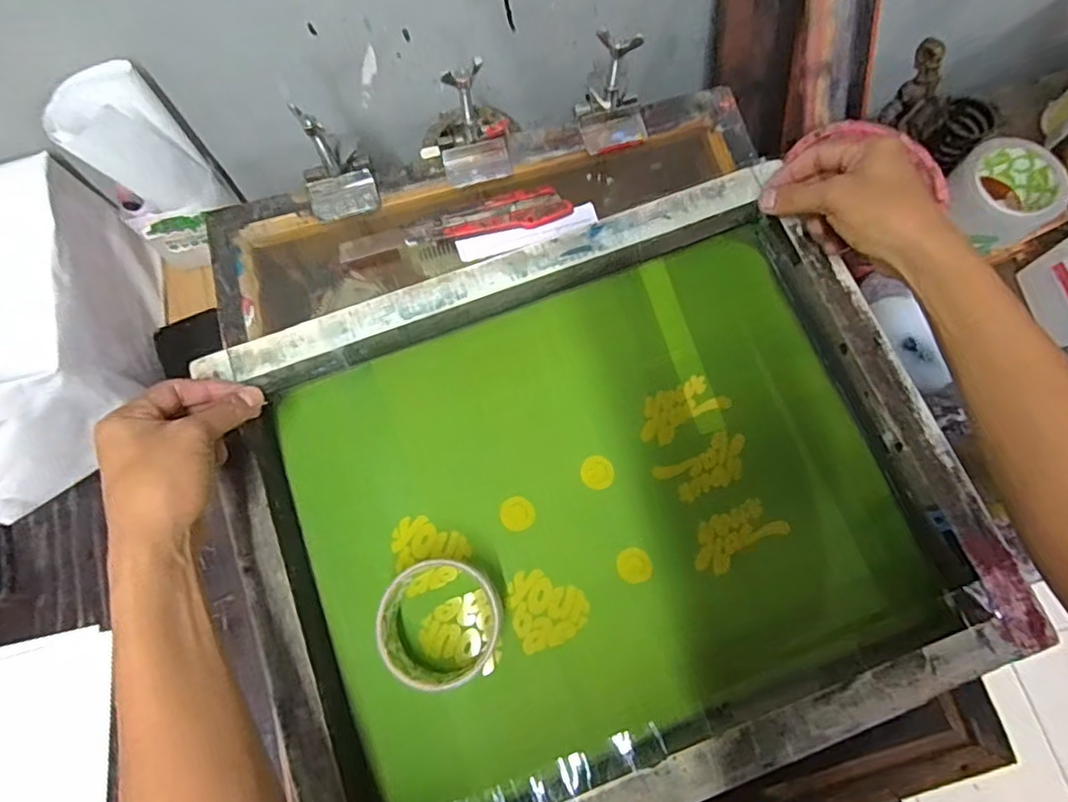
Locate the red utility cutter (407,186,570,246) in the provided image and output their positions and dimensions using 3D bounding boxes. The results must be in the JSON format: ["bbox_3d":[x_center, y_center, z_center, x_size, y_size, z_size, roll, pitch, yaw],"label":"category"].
[{"bbox_3d":[-0.040,-0.160,0.527,0.144,0.009,0.033,-17,92,-4],"label":"red utility cutter"}]

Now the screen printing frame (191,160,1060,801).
[{"bbox_3d":[0.043,0.073,0.450,0.494,0.052,0.399,-20,76,-5],"label":"screen printing frame"}]

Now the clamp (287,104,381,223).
[{"bbox_3d":[-0.175,-0.205,0.509,0.062,0.085,0.057,-14,75,-4],"label":"clamp"}]

